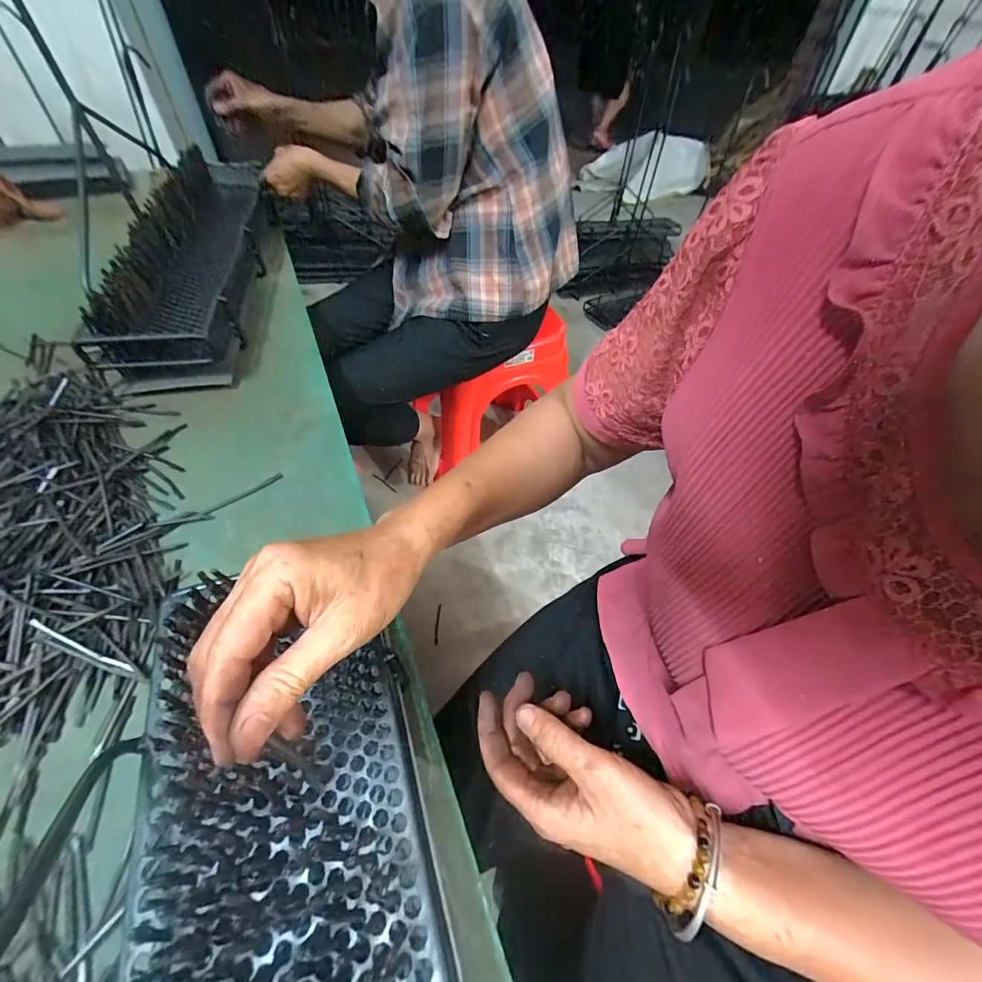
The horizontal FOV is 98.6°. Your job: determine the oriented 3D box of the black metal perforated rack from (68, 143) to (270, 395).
[{"bbox_3d":[-0.463,-0.391,0.677,0.145,0.123,0.588,-8,53,-9],"label":"black metal perforated rack"}]

